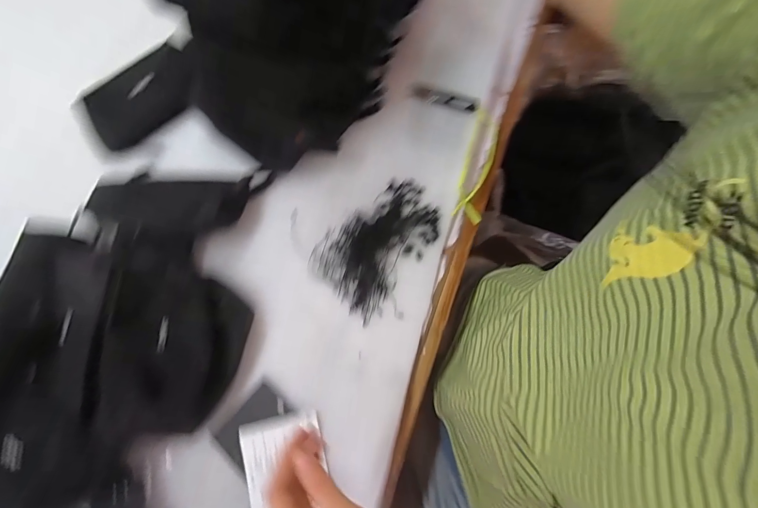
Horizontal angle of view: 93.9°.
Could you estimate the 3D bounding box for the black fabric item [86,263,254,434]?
[{"bbox_3d":[-0.224,0.103,0.400,0.127,0.069,0.197,-4,75,-2],"label":"black fabric item"}]

